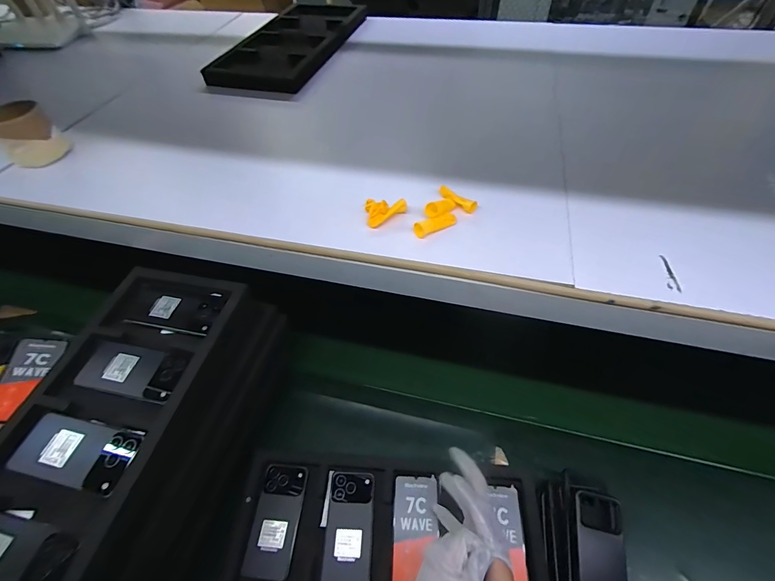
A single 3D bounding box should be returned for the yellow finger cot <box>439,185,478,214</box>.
[{"bbox_3d":[0.096,-0.127,0.503,0.019,0.010,0.063,-38,59,-24],"label":"yellow finger cot"}]

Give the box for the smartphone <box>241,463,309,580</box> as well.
[{"bbox_3d":[-0.180,0.372,0.596,0.071,0.012,0.156,3,52,5],"label":"smartphone"}]

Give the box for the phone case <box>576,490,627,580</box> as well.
[{"bbox_3d":[0.319,0.397,0.544,0.084,0.012,0.166,20,61,-13],"label":"phone case"}]

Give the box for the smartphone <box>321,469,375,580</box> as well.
[{"bbox_3d":[-0.061,0.384,0.592,0.073,0.009,0.160,0,52,3],"label":"smartphone"}]

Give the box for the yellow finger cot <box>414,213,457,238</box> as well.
[{"bbox_3d":[0.062,-0.086,0.472,0.057,0.015,0.018,-22,54,-14],"label":"yellow finger cot"}]

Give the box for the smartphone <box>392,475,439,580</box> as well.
[{"bbox_3d":[0.045,0.385,0.581,0.069,0.009,0.154,1,52,3],"label":"smartphone"}]

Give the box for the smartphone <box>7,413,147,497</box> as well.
[{"bbox_3d":[-0.384,0.202,0.457,0.147,0.014,0.073,8,53,9],"label":"smartphone"}]

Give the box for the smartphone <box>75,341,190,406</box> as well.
[{"bbox_3d":[-0.369,0.117,0.528,0.140,0.011,0.072,12,61,3],"label":"smartphone"}]

